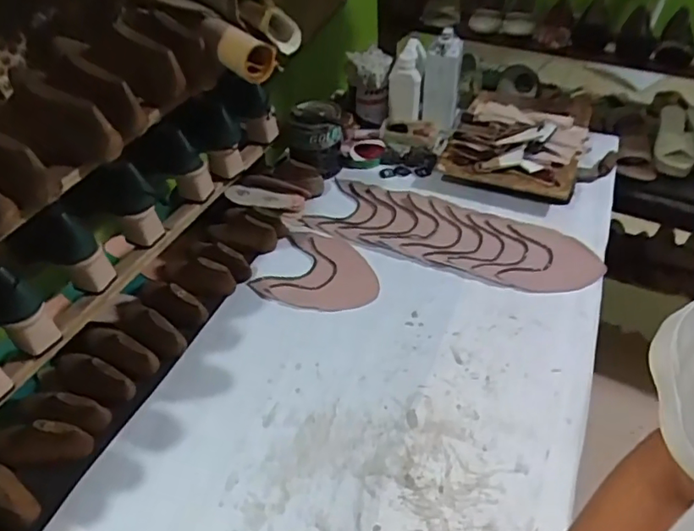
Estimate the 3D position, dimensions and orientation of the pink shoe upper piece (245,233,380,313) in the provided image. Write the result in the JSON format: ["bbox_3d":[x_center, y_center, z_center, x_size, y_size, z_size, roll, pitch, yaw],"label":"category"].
[{"bbox_3d":[-0.044,0.018,0.954,0.196,0.010,0.169,23,52,23],"label":"pink shoe upper piece"}]

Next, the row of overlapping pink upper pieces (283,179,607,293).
[{"bbox_3d":[0.176,-0.062,1.021,0.531,0.020,0.178,15,47,15],"label":"row of overlapping pink upper pieces"}]

